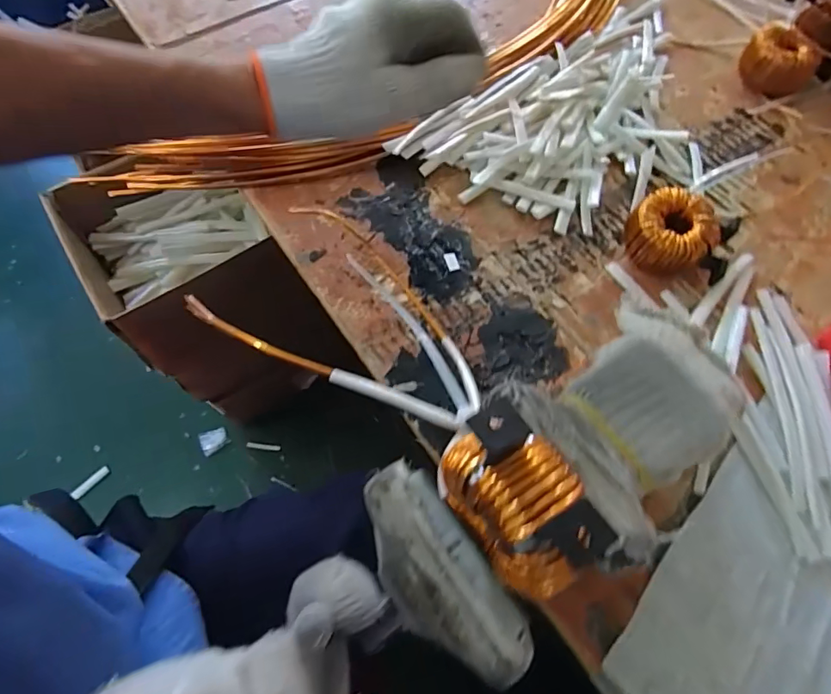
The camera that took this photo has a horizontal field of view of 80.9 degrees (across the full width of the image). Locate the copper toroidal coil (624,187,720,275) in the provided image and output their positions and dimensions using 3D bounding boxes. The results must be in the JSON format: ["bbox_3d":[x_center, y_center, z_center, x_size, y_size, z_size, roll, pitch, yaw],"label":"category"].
[{"bbox_3d":[0.224,-0.098,0.432,0.062,0.047,0.067,0,64,0],"label":"copper toroidal coil"}]

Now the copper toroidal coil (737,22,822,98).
[{"bbox_3d":[0.402,-0.313,0.537,0.071,0.046,0.061,-3,64,-2],"label":"copper toroidal coil"}]

